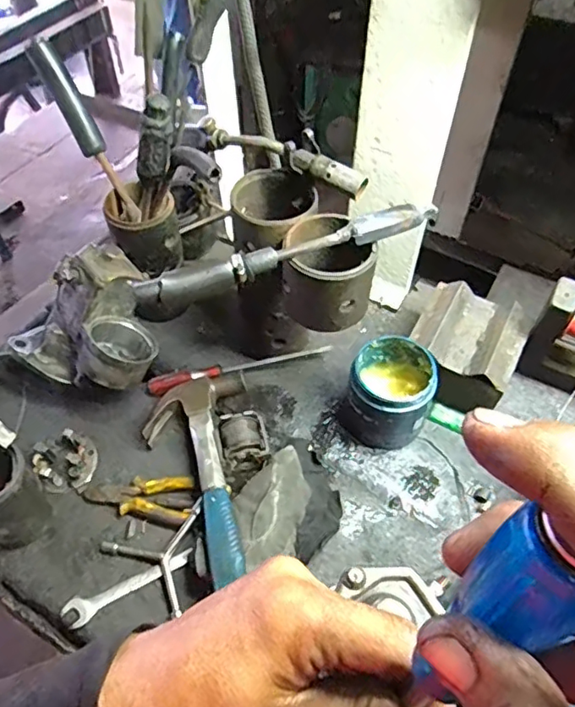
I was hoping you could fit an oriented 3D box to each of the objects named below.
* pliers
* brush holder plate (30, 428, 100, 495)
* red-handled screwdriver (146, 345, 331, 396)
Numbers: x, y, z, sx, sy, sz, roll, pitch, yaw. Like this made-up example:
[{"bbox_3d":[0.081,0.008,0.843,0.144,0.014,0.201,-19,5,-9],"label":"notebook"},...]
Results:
[{"bbox_3d":[-0.166,0.156,0.617,0.130,0.014,0.046,3,53,3],"label":"pliers"},{"bbox_3d":[-0.254,0.122,0.643,0.064,0.035,0.063,0,53,0],"label":"brush holder plate"},{"bbox_3d":[-0.059,0.021,0.706,0.233,0.024,0.025,-9,53,-6],"label":"red-handled screwdriver"}]

